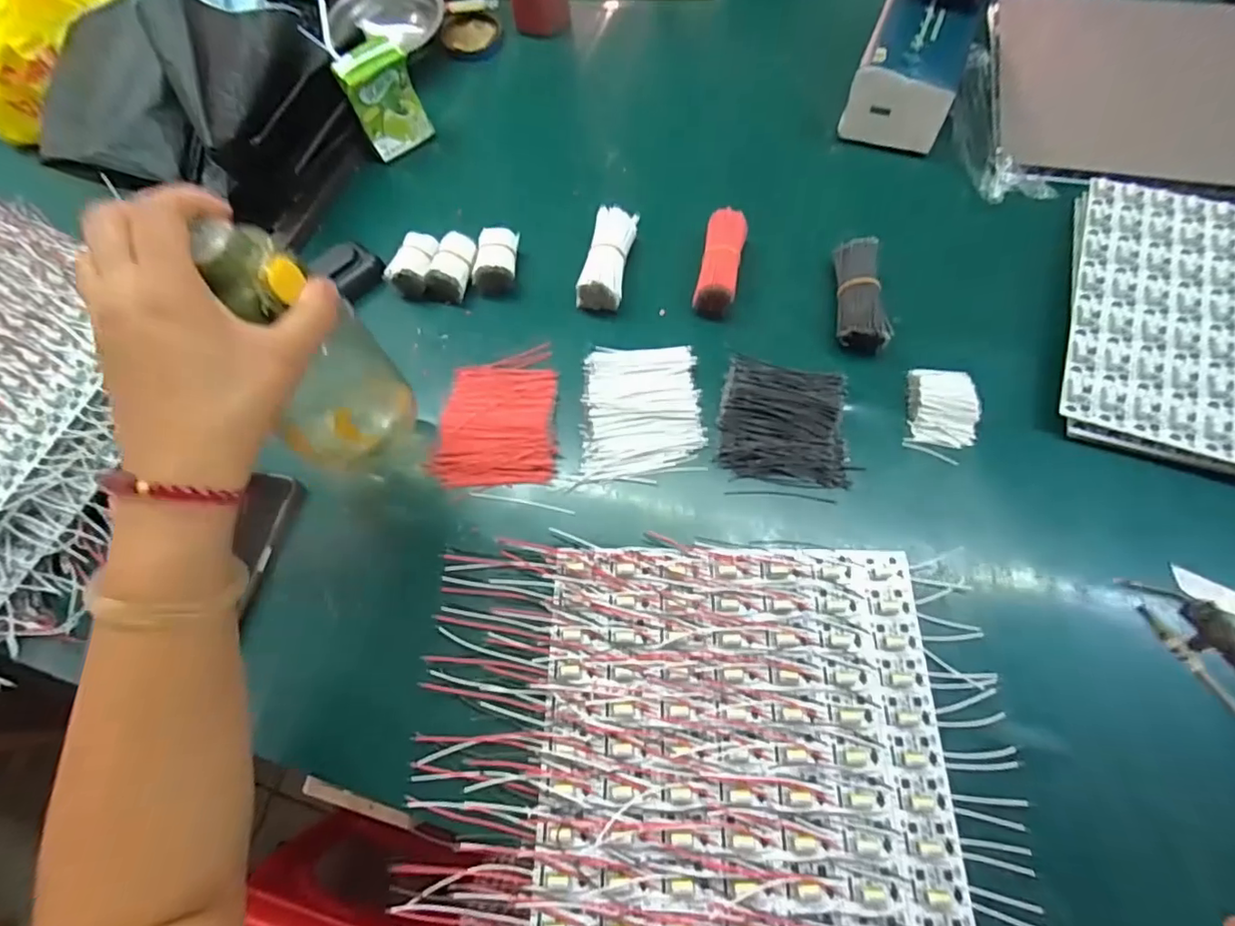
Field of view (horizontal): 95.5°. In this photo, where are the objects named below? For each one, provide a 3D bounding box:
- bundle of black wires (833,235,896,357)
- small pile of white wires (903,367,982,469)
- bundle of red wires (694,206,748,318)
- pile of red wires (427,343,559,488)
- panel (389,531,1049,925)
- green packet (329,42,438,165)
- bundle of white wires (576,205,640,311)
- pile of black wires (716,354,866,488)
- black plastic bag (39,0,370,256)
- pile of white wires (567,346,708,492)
[{"bbox_3d":[0.201,-0.138,0.462,0.039,0.031,0.091,4,72,3],"label":"bundle of black wires"},{"bbox_3d":[0.250,-0.037,0.431,0.049,0.012,0.073,11,73,6],"label":"small pile of white wires"},{"bbox_3d":[0.090,-0.173,0.485,0.034,0.029,0.092,11,73,6],"label":"bundle of red wires"},{"bbox_3d":[-0.097,-0.040,0.450,0.094,0.015,0.122,-3,72,1],"label":"pile of red wires"},{"bbox_3d":[0.054,0.189,0.339,0.354,0.021,0.282,1,69,4],"label":"panel"},{"bbox_3d":[-0.220,-0.348,0.541,0.064,0.085,0.022,-39,52,-16],"label":"green packet"},{"bbox_3d":[-0.008,-0.179,0.492,0.038,0.035,0.089,11,73,6],"label":"bundle of white wires"},{"bbox_3d":[0.130,-0.035,0.434,0.098,0.017,0.104,5,72,4],"label":"pile of black wires"},{"bbox_3d":[-0.380,-0.330,0.528,0.232,0.136,0.193,15,73,7],"label":"black plastic bag"},{"bbox_3d":[0.019,-0.043,0.445,0.094,0.012,0.120,1,72,2],"label":"pile of white wires"}]

